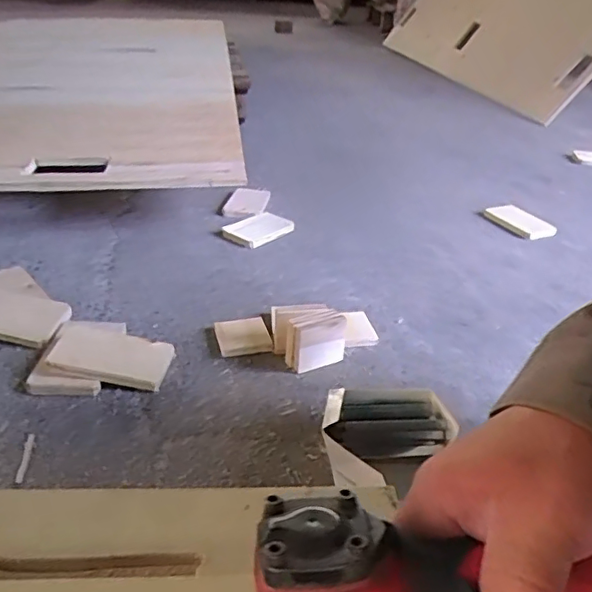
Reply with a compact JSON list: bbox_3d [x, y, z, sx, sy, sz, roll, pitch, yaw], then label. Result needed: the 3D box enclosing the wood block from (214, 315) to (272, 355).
[{"bbox_3d":[-0.080,0.059,0.852,0.075,0.018,0.079,-8,34,-17],"label":"wood block"}]

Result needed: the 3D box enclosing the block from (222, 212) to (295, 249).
[{"bbox_3d":[-0.076,-0.136,1.163,0.134,0.016,0.098,-25,42,-38],"label":"block"}]

